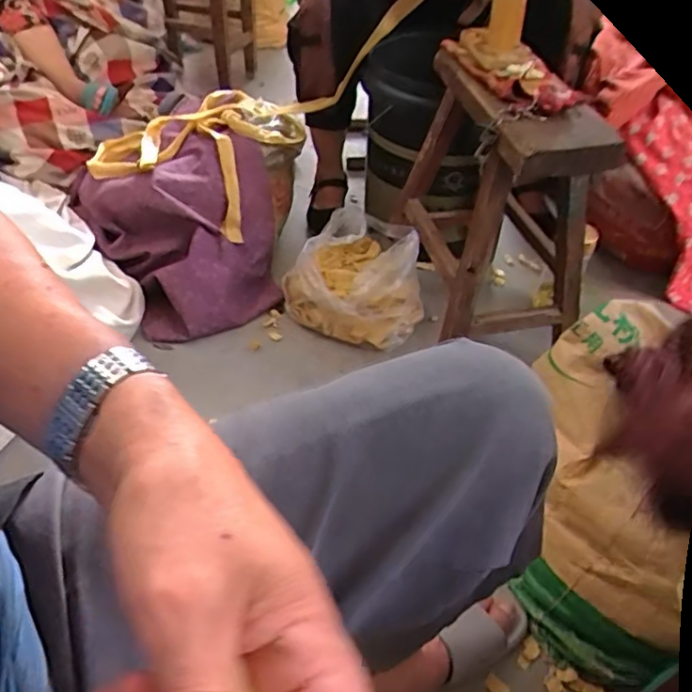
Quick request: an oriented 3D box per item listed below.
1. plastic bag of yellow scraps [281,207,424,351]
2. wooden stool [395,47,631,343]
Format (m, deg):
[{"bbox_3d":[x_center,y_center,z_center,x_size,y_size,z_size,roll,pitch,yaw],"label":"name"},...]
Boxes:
[{"bbox_3d":[0.021,-0.129,1.107,0.255,0.130,0.231,20,46,17],"label":"plastic bag of yellow scraps"},{"bbox_3d":[0.235,-0.244,0.950,0.200,0.318,0.383,-8,45,-12],"label":"wooden stool"}]

